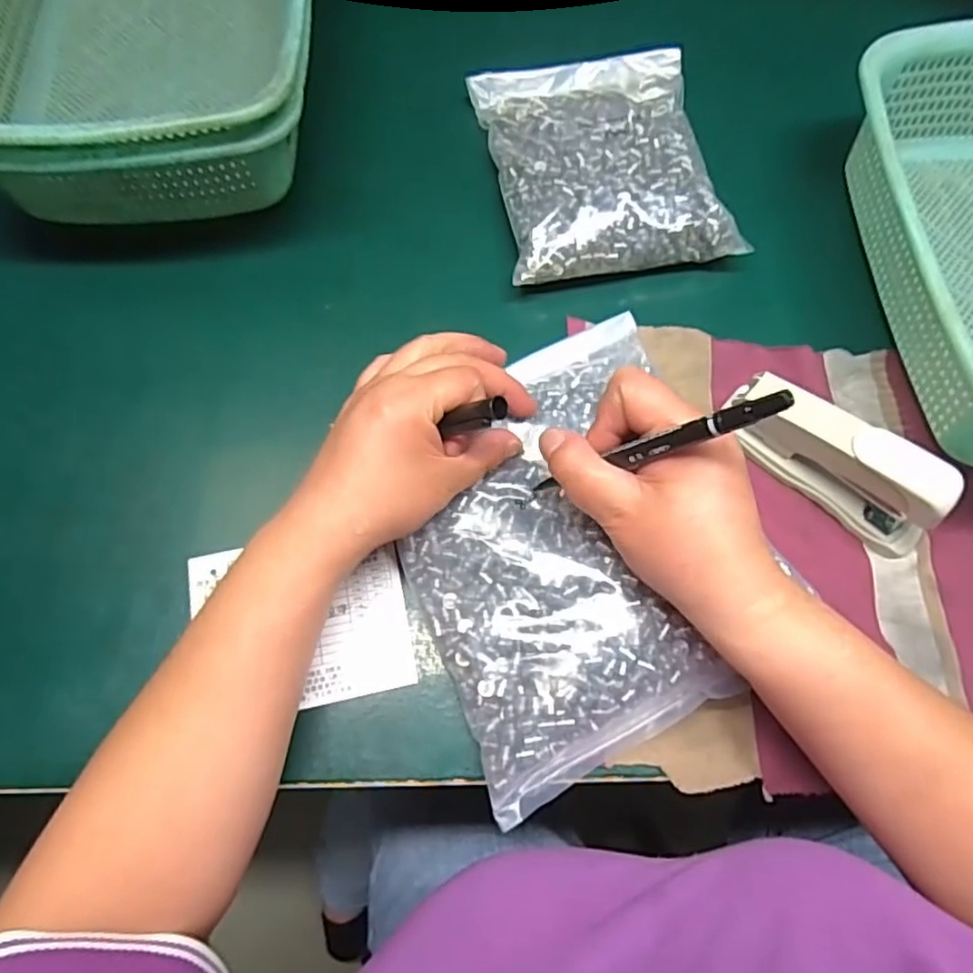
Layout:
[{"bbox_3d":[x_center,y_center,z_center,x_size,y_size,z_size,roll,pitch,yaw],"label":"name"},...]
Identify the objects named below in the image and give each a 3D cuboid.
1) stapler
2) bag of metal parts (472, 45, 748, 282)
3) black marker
[{"bbox_3d":[0.188,-0.016,0.341,0.121,0.051,0.032,40,74,12],"label":"stapler"},{"bbox_3d":[0.076,-0.222,0.422,0.144,0.037,0.178,-9,70,-5],"label":"bag of metal parts"},{"bbox_3d":[0.066,-0.014,0.262,0.006,0.123,0.008,18,66,-31],"label":"black marker"}]

